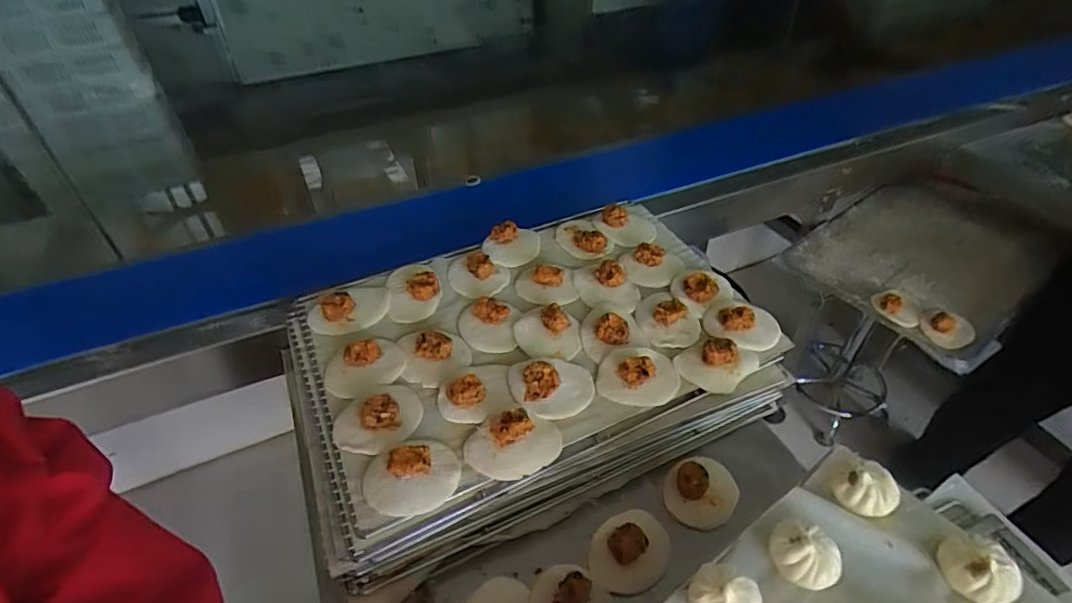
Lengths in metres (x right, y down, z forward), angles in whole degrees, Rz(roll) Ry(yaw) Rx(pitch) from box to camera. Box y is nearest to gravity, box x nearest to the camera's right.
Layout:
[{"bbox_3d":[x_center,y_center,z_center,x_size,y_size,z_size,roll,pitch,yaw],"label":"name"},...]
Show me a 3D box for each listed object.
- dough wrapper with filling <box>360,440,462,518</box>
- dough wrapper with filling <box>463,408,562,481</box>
[{"bbox_3d":[-0.135,0.185,0.595,0.102,0.032,0.082,-16,46,-15],"label":"dough wrapper with filling"},{"bbox_3d":[-0.026,0.160,0.624,0.108,0.033,0.070,-7,44,-7],"label":"dough wrapper with filling"}]

